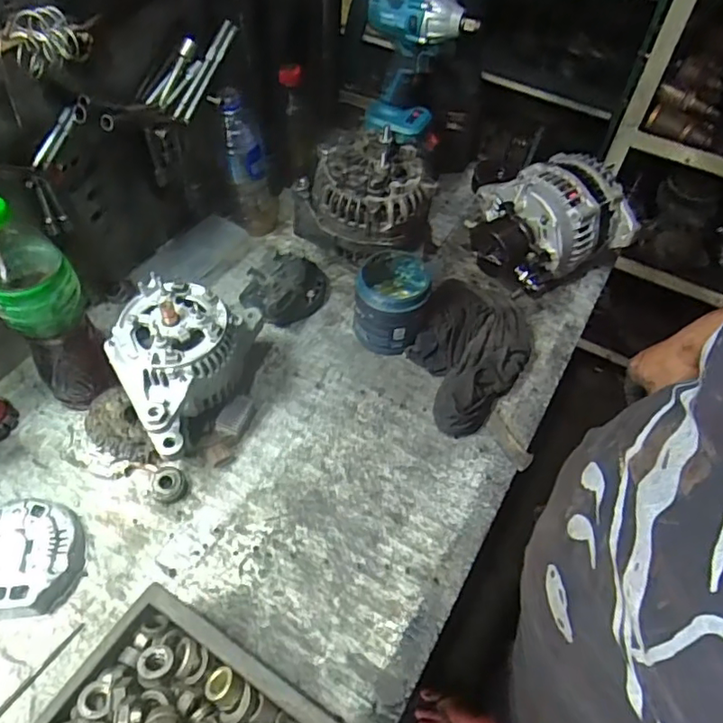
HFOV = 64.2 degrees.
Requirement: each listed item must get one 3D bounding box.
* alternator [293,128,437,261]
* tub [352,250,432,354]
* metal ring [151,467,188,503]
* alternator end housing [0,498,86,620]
[{"bbox_3d":[0.005,-0.214,0.756,0.174,0.133,0.136,16,54,8],"label":"alternator"},{"bbox_3d":[0.038,-0.075,0.731,0.082,0.098,0.093,12,55,4],"label":"tub"},{"bbox_3d":[-0.206,0.131,0.621,0.033,0.020,0.038,1,54,-3],"label":"metal ring"},{"bbox_3d":[-0.333,0.189,0.564,0.112,0.037,0.108,2,54,-3],"label":"alternator end housing"}]

